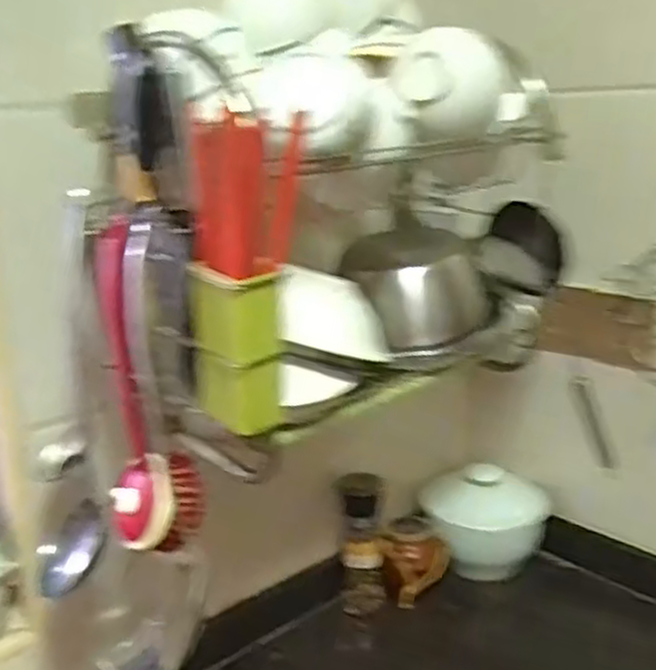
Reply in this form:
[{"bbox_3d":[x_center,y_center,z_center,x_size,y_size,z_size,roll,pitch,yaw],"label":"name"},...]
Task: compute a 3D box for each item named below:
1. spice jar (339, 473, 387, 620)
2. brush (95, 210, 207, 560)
[{"bbox_3d":[0.046,0.266,1.043,0.055,0.179,0.056,-3,16,-3],"label":"spice jar"},{"bbox_3d":[-0.145,0.041,0.640,0.070,0.253,0.073,-6,17,-12],"label":"brush"}]

